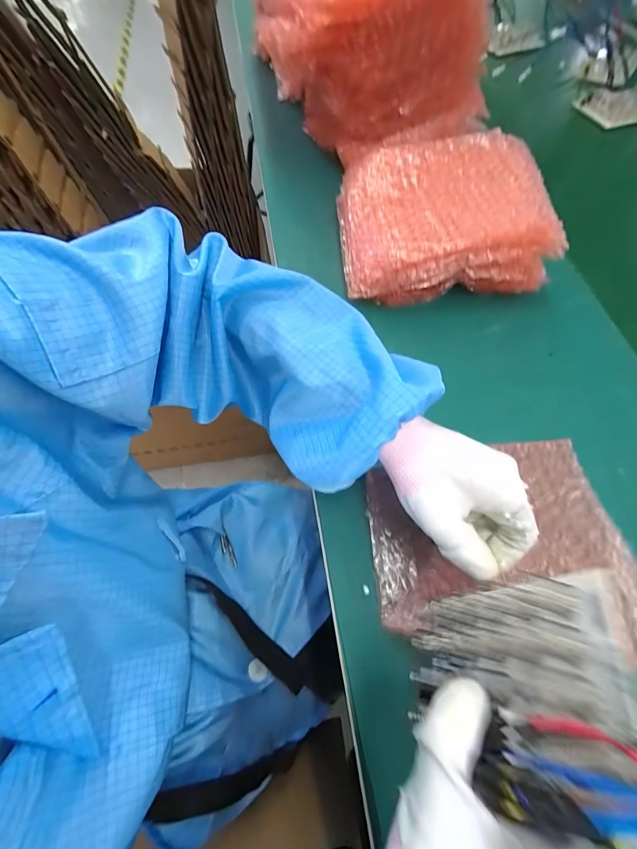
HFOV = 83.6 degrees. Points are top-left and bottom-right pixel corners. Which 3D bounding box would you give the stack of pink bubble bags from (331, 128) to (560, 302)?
[{"bbox_3d":[0.132,-0.228,0.395,0.208,0.077,0.176,-3,63,-3],"label":"stack of pink bubble bags"}]

